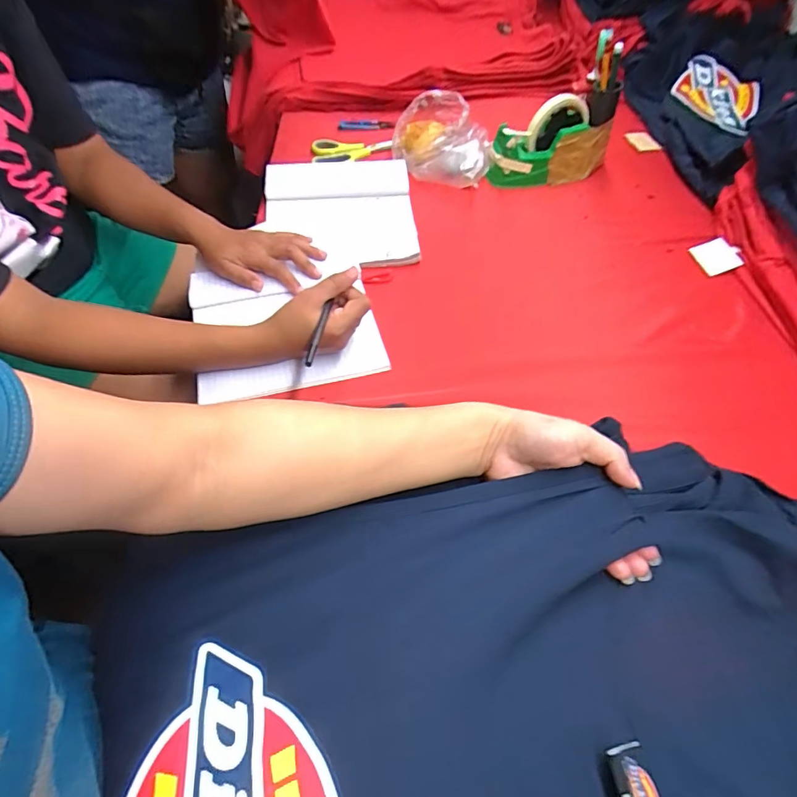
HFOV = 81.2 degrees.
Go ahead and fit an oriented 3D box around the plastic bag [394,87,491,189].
[{"bbox_3d":[0.063,-0.379,0.690,0.138,0.076,0.157,3,54,-2],"label":"plastic bag"}]

